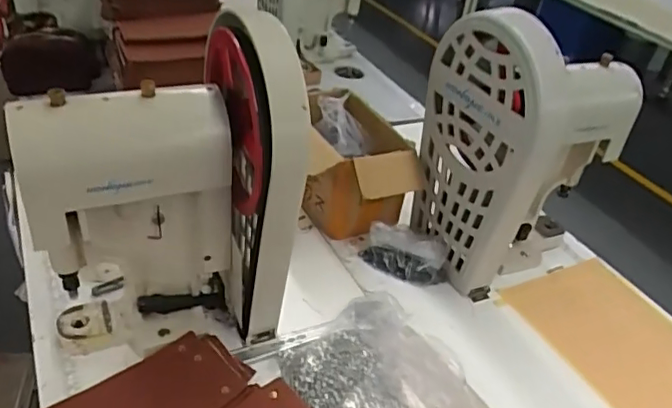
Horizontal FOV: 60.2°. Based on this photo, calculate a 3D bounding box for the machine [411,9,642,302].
[{"bbox_3d":[0.334,-0.111,1.048,0.302,0.439,0.242,-16,42,-29],"label":"machine"}]

